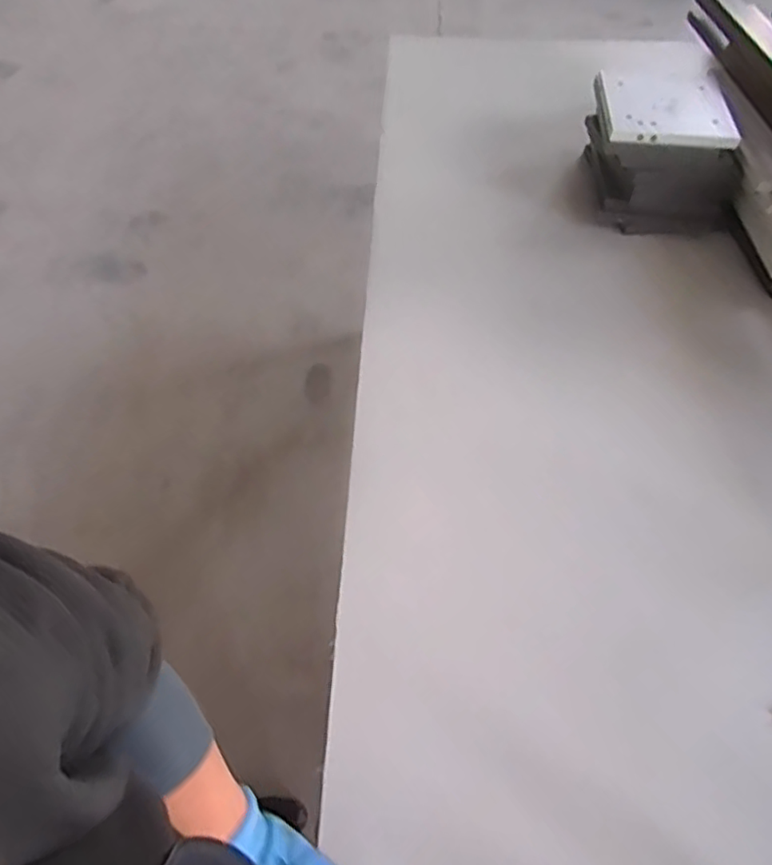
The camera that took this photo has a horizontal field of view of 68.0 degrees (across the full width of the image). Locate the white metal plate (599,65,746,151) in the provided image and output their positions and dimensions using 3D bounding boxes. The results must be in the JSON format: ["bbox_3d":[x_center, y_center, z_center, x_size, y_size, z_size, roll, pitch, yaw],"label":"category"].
[{"bbox_3d":[0.503,-0.599,1.038,0.218,0.020,0.265,7,55,4],"label":"white metal plate"}]

